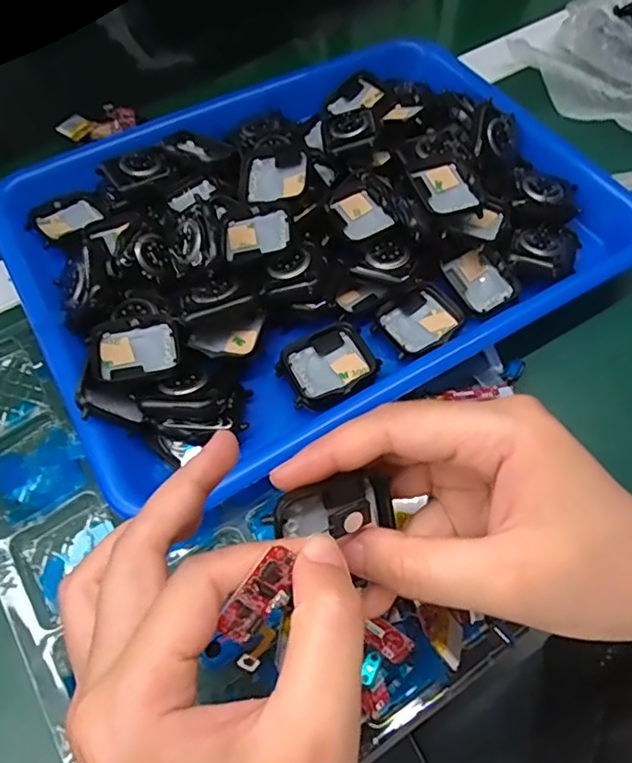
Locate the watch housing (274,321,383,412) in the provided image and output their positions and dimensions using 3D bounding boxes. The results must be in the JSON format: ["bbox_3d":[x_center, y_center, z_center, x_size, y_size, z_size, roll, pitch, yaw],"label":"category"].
[{"bbox_3d":[0.006,-0.006,0.290,0.047,0.015,0.040,-29,64,-13],"label":"watch housing"}]

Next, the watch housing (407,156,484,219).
[{"bbox_3d":[0.071,-0.110,0.318,0.034,0.008,0.041,-13,65,-12],"label":"watch housing"}]

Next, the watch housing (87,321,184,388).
[{"bbox_3d":[-0.087,-0.015,0.278,0.041,0.009,0.033,-12,61,-5],"label":"watch housing"}]

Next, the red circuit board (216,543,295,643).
[{"bbox_3d":[-0.015,0.062,0.163,0.027,0.014,0.004,-47,29,-15],"label":"red circuit board"}]

